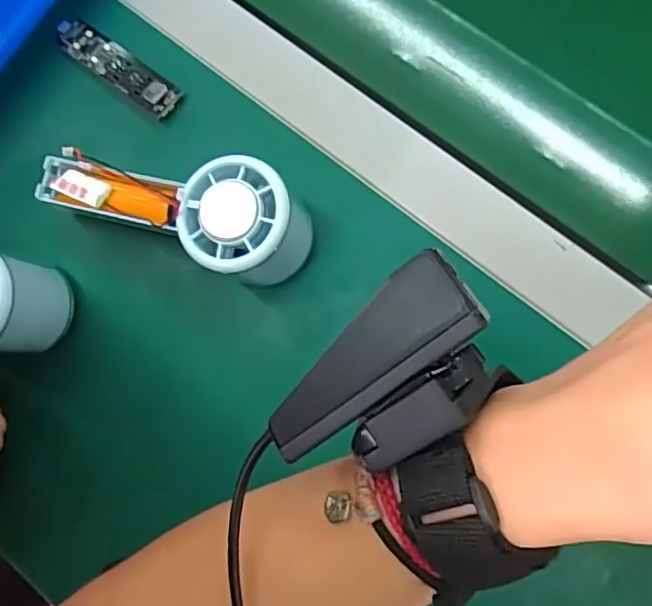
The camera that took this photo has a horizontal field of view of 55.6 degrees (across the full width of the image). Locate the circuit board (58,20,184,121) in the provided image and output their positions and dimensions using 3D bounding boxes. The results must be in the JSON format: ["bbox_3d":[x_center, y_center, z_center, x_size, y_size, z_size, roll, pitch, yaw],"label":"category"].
[{"bbox_3d":[-0.128,-0.144,0.376,0.090,0.009,0.023,36,90,10],"label":"circuit board"}]

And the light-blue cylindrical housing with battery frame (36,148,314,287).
[{"bbox_3d":[-0.079,-0.049,0.341,0.161,0.067,0.056,14,86,22],"label":"light-blue cylindrical housing with battery frame"}]

